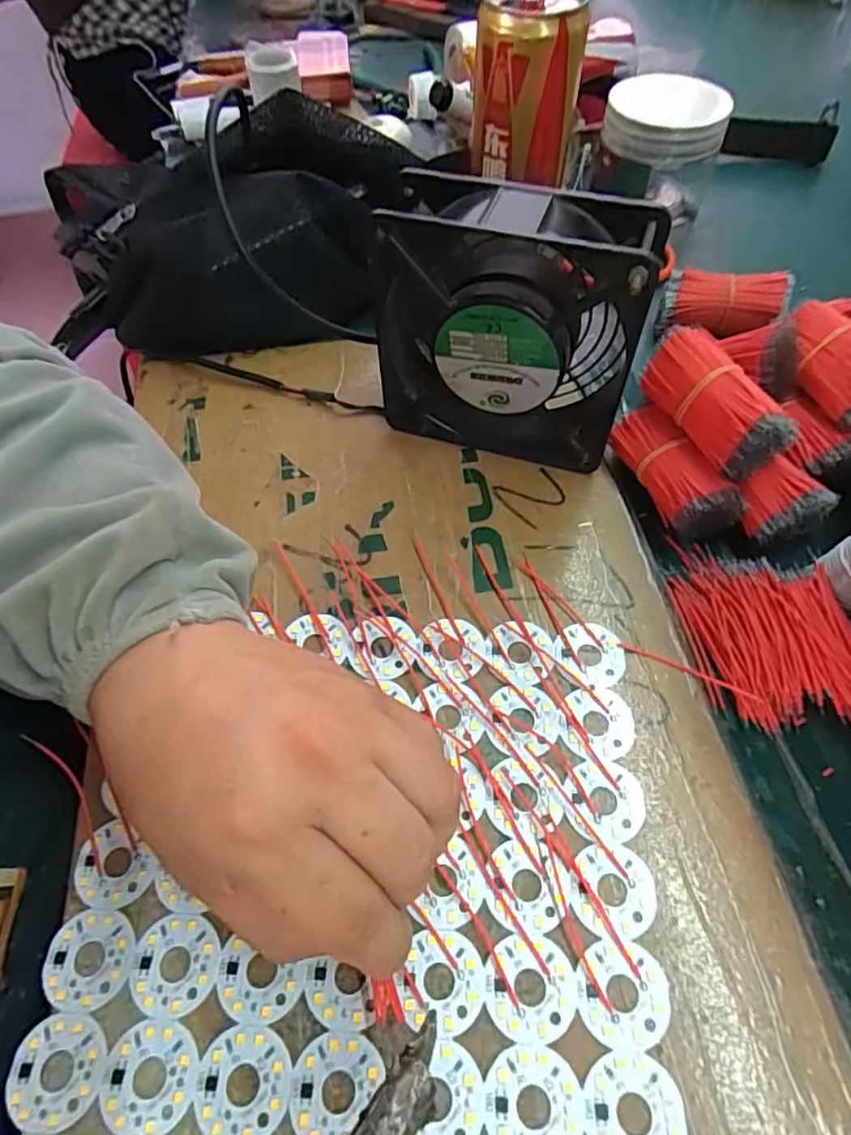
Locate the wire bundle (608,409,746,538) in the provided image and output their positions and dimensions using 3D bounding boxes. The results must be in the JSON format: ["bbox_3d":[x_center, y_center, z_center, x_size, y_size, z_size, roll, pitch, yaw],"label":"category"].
[{"bbox_3d":[0.121,-0.046,0.303,0.029,0.032,0.071,-27,61,-14],"label":"wire bundle"}]

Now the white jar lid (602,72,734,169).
[{"bbox_3d":[0.175,-0.326,0.440,0.081,0.033,0.081,18,62,13],"label":"white jar lid"}]

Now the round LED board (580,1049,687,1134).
[{"bbox_3d":[0.064,0.168,0.186,0.030,0.004,0.030,-1,58,2],"label":"round LED board"}]

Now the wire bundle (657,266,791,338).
[{"bbox_3d":[0.177,-0.158,0.362,0.072,0.027,0.027,2,58,3],"label":"wire bundle"}]

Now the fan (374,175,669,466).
[{"bbox_3d":[0.037,-0.113,0.294,0.122,0.121,0.048,19,61,13],"label":"fan"}]

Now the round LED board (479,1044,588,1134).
[{"bbox_3d":[0.034,0.167,0.188,0.032,0.004,0.030,-5,58,-1],"label":"round LED board"}]

